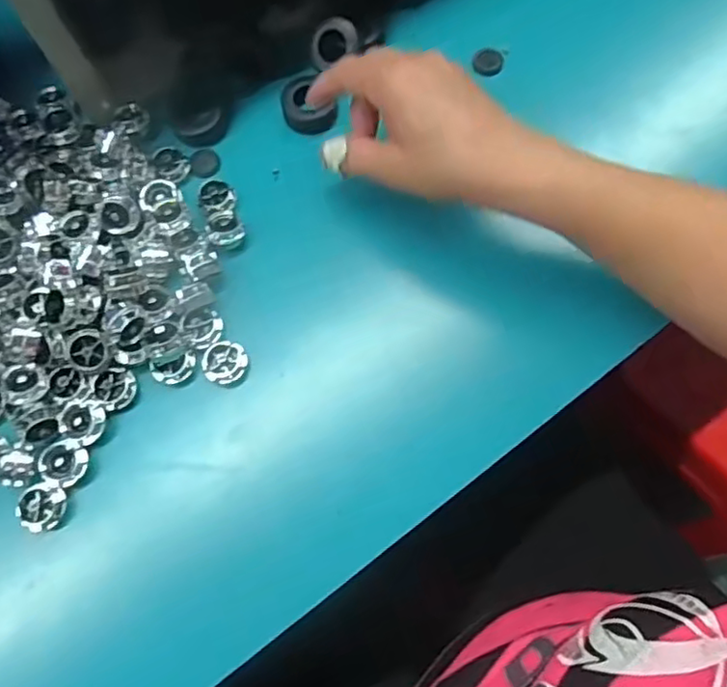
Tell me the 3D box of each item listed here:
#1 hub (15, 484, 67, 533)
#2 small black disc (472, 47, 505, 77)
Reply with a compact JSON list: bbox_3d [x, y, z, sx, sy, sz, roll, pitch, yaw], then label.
[{"bbox_3d":[-0.178,0.091,0.346,0.023,0.011,0.025,0,73,-1],"label":"hub"},{"bbox_3d":[0.089,-0.200,0.447,0.022,0.007,0.023,0,73,-1],"label":"small black disc"}]

